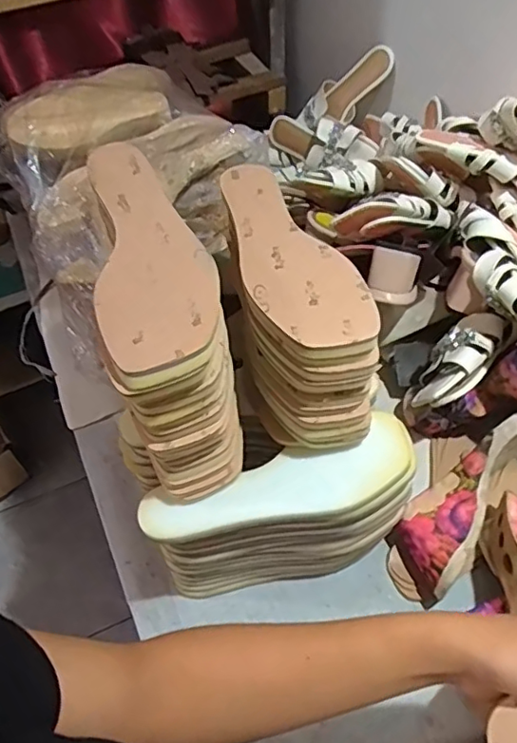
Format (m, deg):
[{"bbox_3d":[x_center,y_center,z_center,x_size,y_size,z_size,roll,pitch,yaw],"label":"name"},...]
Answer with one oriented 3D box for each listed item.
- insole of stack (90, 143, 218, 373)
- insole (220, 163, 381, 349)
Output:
[{"bbox_3d":[-0.082,-0.100,0.427,0.079,0.017,0.240,-12,52,-6],"label":"insole of stack"},{"bbox_3d":[0.019,-0.106,0.478,0.083,0.008,0.236,-17,52,-10],"label":"insole"}]

